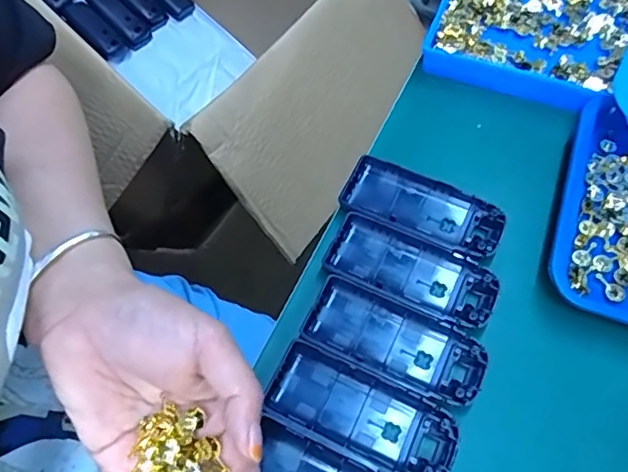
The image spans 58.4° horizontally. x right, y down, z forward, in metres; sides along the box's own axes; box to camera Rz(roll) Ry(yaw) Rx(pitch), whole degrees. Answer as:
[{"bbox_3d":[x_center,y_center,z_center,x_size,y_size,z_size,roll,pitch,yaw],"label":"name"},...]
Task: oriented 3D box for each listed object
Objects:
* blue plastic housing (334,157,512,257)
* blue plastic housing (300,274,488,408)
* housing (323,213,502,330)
[{"bbox_3d":[0.071,-0.018,0.375,0.107,0.012,0.046,24,65,12],"label":"blue plastic housing"},{"bbox_3d":[0.047,0.063,0.333,0.106,0.015,0.046,24,65,12],"label":"blue plastic housing"},{"bbox_3d":[0.061,0.024,0.355,0.105,0.020,0.045,23,65,11],"label":"housing"}]

